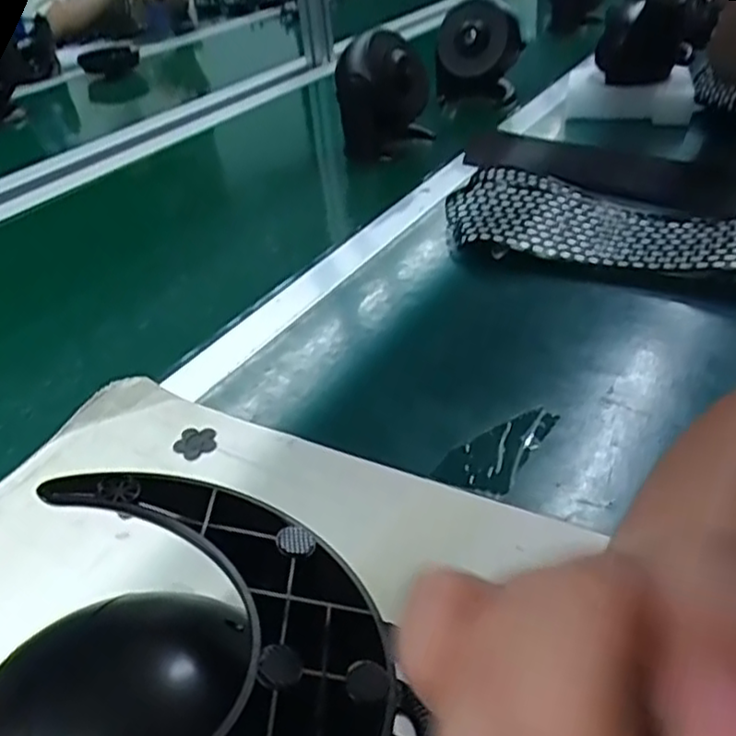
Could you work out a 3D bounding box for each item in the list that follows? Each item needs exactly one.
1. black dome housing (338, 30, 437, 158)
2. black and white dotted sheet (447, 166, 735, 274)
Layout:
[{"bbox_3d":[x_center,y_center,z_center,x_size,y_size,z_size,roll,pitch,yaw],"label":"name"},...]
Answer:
[{"bbox_3d":[0.021,-0.343,0.875,0.113,0.134,0.086,-4,35,2],"label":"black dome housing"},{"bbox_3d":[0.228,-0.115,0.603,0.352,0.038,0.124,20,42,32],"label":"black and white dotted sheet"}]

